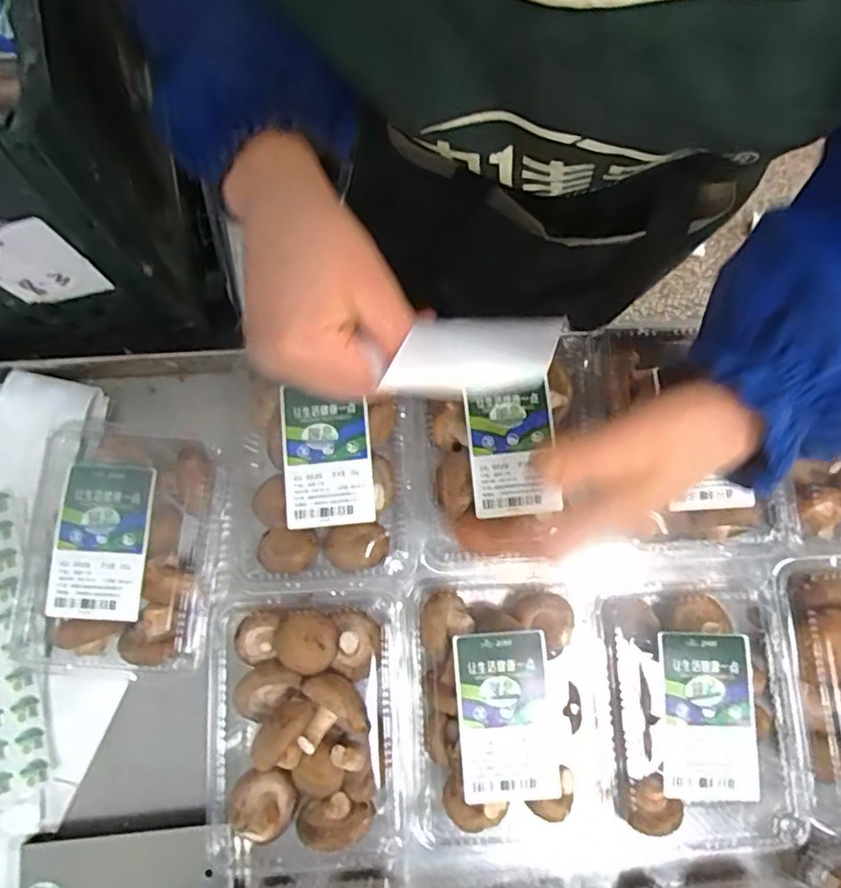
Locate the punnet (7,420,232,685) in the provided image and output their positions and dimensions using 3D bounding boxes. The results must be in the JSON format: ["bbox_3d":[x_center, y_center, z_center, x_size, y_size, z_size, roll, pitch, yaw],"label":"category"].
[{"bbox_3d":[-0.210,0.077,0.431,0.132,0.069,0.172,7,79,1],"label":"punnet"}]

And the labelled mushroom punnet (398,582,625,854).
[{"bbox_3d":[0.057,0.176,0.414,0.136,0.064,0.164,2,79,0],"label":"labelled mushroom punnet"}]

